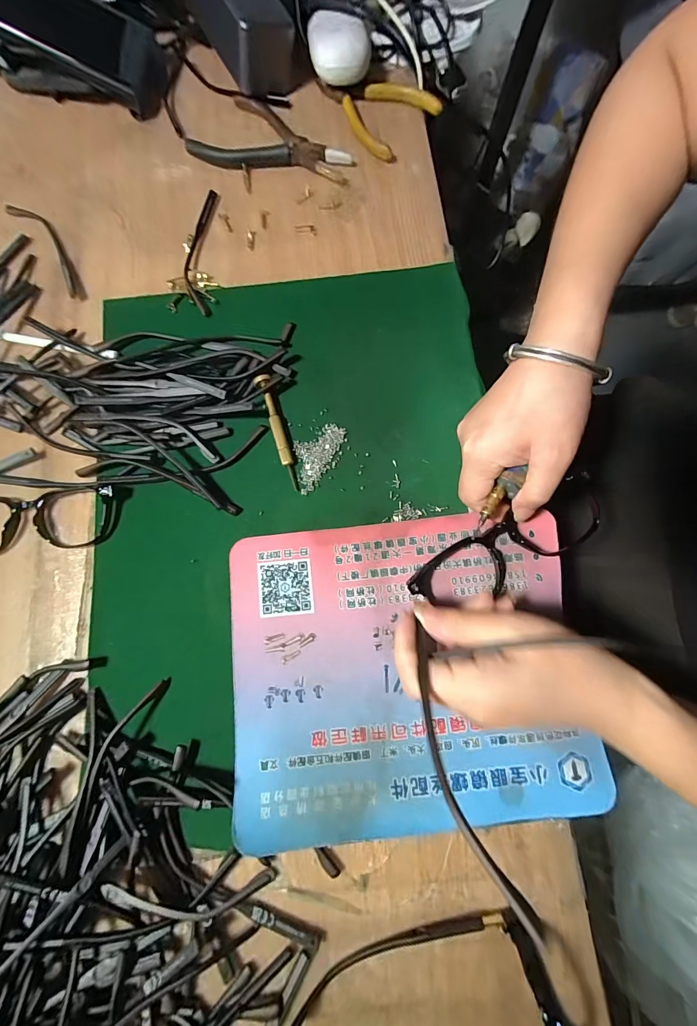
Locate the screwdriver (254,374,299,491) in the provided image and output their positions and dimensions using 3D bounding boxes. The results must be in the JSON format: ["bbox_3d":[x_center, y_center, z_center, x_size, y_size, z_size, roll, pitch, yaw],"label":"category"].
[{"bbox_3d":[-0.054,-0.064,0.288,0.012,0.014,0.092,-20,78,-3],"label":"screwdriver"}]

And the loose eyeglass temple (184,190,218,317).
[{"bbox_3d":[-0.131,-0.231,0.328,0.024,0.005,0.127,-2,78,1],"label":"loose eyeglass temple"}]

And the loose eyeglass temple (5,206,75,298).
[{"bbox_3d":[-0.269,-0.240,0.333,0.023,0.007,0.125,-39,80,-7],"label":"loose eyeglass temple"}]

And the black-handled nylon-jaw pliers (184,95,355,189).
[{"bbox_3d":[-0.068,-0.344,0.346,0.146,0.012,0.073,24,79,6],"label":"black-handled nylon-jaw pliers"}]

